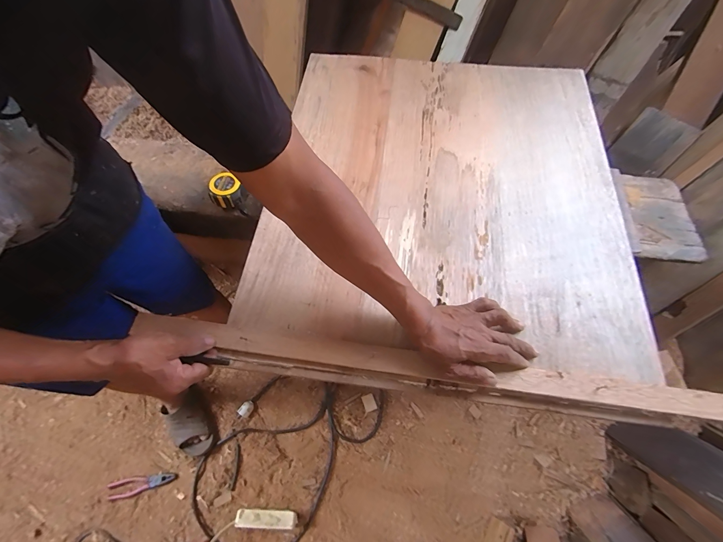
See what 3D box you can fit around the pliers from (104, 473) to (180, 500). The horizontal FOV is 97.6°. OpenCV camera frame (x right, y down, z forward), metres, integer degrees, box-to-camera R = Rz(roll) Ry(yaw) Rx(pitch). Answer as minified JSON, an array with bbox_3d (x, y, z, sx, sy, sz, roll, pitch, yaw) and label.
[{"bbox_3d":[-0.637,0.616,0.918,0.193,0.009,0.046,-14,66,-5],"label":"pliers"}]

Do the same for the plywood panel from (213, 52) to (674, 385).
[{"bbox_3d":[0.150,-0.172,0.587,0.618,0.014,0.645,6,65,4],"label":"plywood panel"}]

